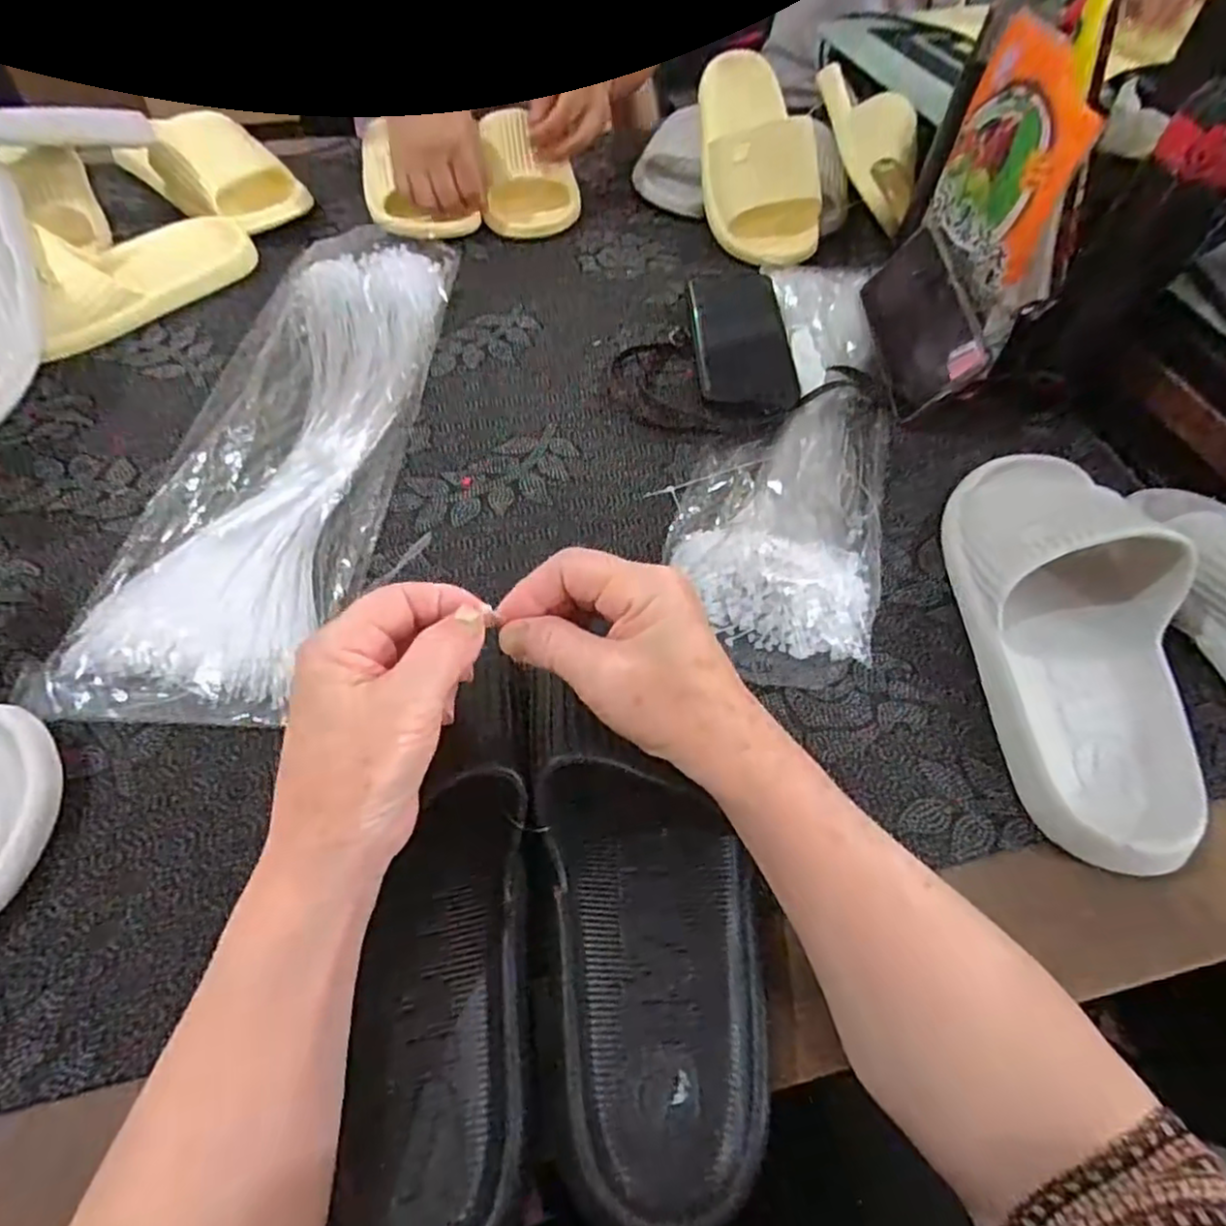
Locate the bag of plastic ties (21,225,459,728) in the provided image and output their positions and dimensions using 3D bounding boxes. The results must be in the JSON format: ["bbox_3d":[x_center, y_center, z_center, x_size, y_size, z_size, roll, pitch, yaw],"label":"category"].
[{"bbox_3d":[-0.227,-0.132,0.493,0.152,0.028,0.454,3,55,0],"label":"bag of plastic ties"}]

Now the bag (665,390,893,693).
[{"bbox_3d":[0.120,-0.090,0.468,0.134,0.040,0.285,16,56,9],"label":"bag"}]

